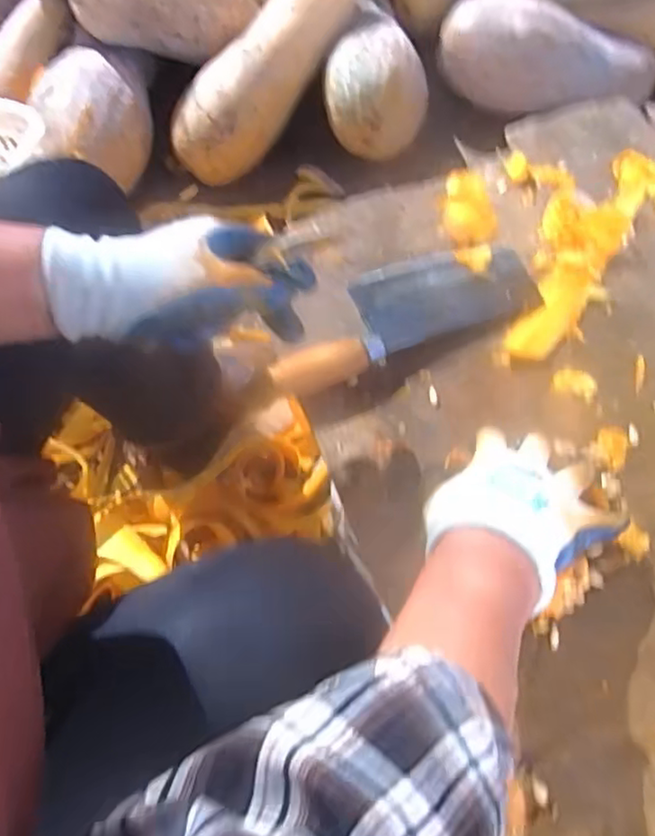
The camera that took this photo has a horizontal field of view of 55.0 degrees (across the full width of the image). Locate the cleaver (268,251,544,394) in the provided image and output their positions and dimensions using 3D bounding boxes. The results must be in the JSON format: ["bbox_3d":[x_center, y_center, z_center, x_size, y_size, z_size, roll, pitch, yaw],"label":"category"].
[{"bbox_3d":[0.066,-0.100,0.566,0.262,0.035,0.091,-23,66,-10],"label":"cleaver"}]

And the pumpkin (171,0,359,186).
[{"bbox_3d":[-0.088,-0.554,0.985,0.115,0.111,0.418,37,93,17],"label":"pumpkin"}]

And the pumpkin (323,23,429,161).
[{"bbox_3d":[0.077,-0.523,1.010,0.156,0.142,0.160,0,64,0],"label":"pumpkin"}]

